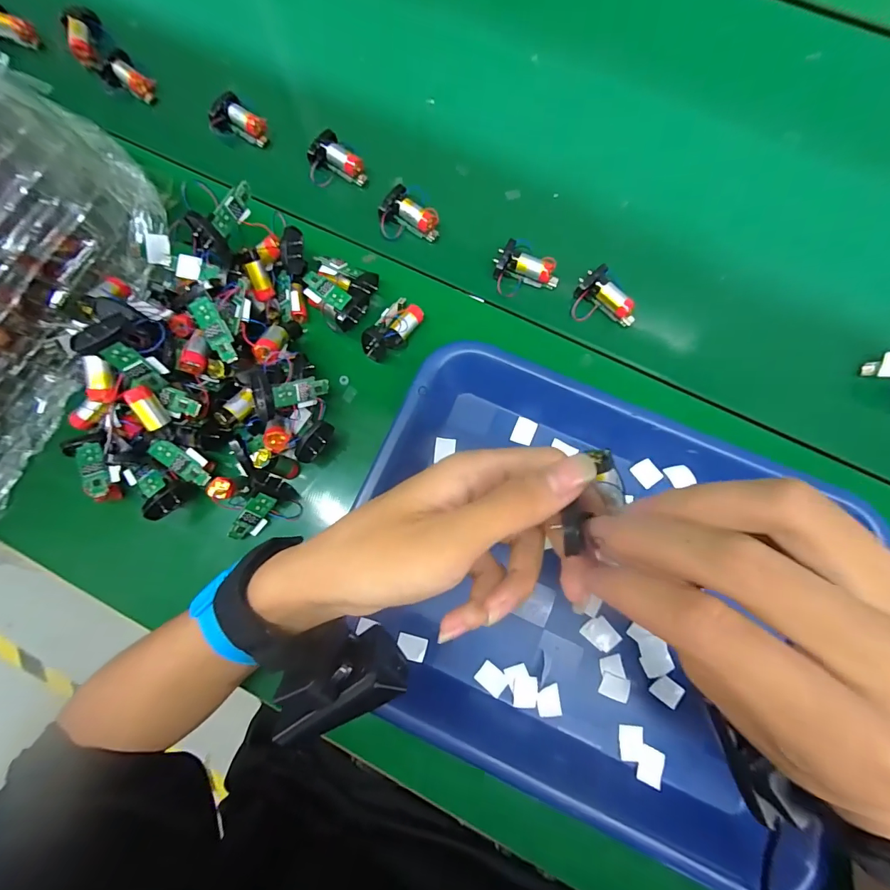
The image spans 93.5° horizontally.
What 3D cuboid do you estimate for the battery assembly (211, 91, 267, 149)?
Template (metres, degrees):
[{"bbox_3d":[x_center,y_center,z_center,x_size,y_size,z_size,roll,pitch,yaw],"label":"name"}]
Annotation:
[{"bbox_3d":[-0.186,-0.292,0.380,0.050,0.018,0.033,34,84,10],"label":"battery assembly"}]

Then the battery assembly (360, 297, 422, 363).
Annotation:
[{"bbox_3d":[-0.041,-0.091,0.332,0.023,0.032,0.055,38,84,10],"label":"battery assembly"}]

